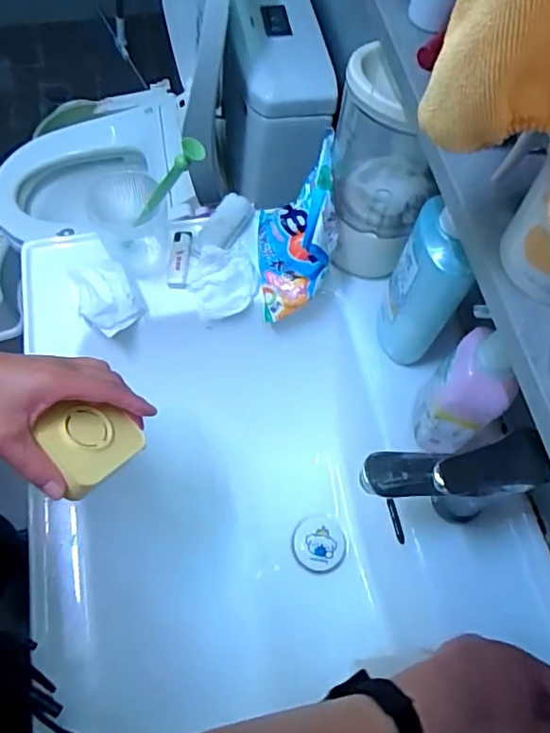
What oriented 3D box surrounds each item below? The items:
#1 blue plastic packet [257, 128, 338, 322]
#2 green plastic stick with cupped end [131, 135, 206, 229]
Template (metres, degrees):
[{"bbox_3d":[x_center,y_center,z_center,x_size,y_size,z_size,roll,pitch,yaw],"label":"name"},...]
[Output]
[{"bbox_3d":[0.024,-0.150,0.631,0.079,0.139,0.134,-1,66,-3],"label":"blue plastic packet"},{"bbox_3d":[-0.111,-0.188,0.576,0.020,0.117,0.023,6,58,-43],"label":"green plastic stick with cupped end"}]

